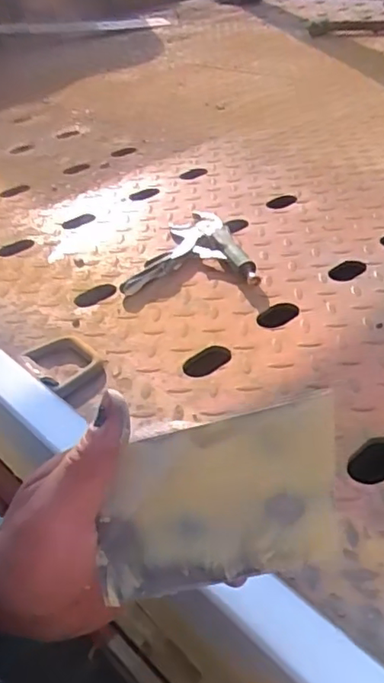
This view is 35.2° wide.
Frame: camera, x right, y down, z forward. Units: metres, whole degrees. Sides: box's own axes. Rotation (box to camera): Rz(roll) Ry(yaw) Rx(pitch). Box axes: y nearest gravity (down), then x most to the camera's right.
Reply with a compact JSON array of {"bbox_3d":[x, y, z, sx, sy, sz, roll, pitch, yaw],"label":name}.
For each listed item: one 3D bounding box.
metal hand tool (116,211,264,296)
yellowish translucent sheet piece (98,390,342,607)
[{"bbox_3d":[0.000,-0.127,0.805,0.160,0.026,0.199,-3,36,4],"label":"metal hand tool"},{"bbox_3d":[0.012,0.077,0.291,0.121,0.073,0.005,-16,-10,11],"label":"yellowish translucent sheet piece"}]

